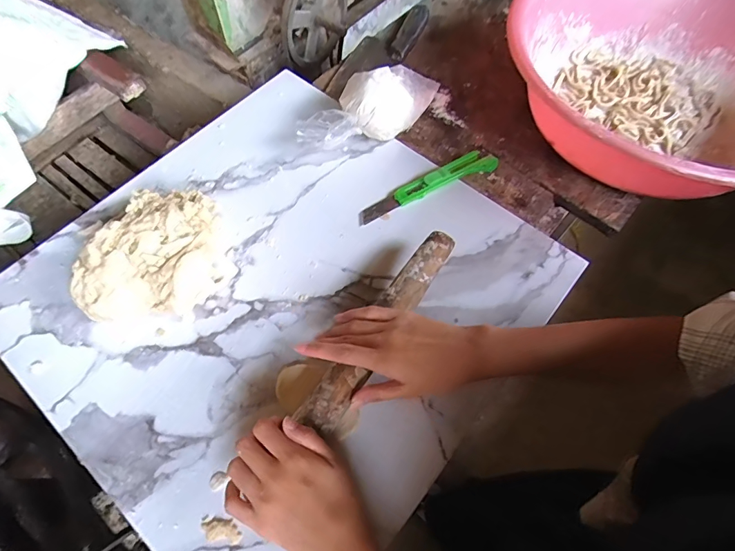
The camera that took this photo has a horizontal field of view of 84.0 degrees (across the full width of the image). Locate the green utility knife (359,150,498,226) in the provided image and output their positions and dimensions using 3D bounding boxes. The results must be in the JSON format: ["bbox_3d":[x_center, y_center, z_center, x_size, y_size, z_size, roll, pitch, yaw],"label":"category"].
[{"bbox_3d":[0.076,-0.113,0.511,0.194,0.022,0.030,-24,67,-14],"label":"green utility knife"}]

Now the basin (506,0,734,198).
[{"bbox_3d":[0.396,-0.255,0.527,0.423,0.122,0.423,-1,62,1],"label":"basin"}]

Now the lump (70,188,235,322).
[{"bbox_3d":[-0.226,-0.030,0.443,0.137,0.067,0.147,1,63,-2],"label":"lump"}]

